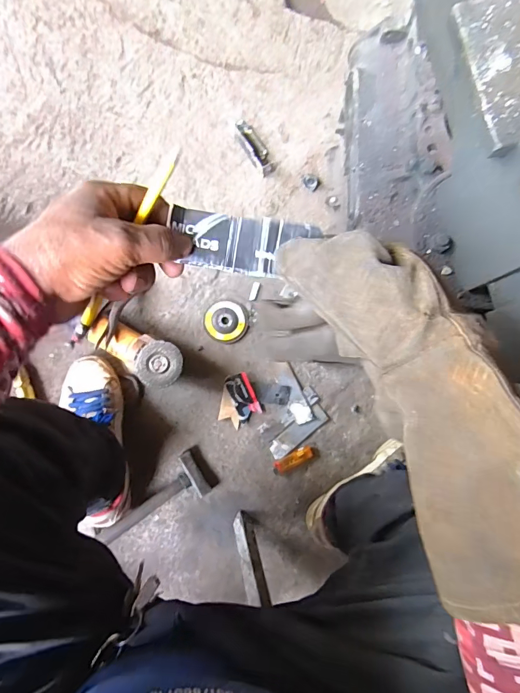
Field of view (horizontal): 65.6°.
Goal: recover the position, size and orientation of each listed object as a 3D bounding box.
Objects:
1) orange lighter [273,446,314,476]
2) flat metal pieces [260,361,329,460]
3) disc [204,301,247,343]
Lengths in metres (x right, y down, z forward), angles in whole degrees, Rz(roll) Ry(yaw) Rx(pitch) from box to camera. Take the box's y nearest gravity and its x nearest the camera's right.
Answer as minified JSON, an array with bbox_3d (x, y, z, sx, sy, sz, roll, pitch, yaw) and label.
[{"bbox_3d":[0.062,0.211,0.745,0.080,0.018,0.027,-27,83,-6],"label":"orange lighter"},{"bbox_3d":[0.043,0.117,0.758,0.127,0.014,0.141,-39,85,-8],"label":"flat metal pieces"},{"bbox_3d":[-0.066,-0.047,0.771,0.081,0.009,0.077,0,92,7],"label":"disc"}]

